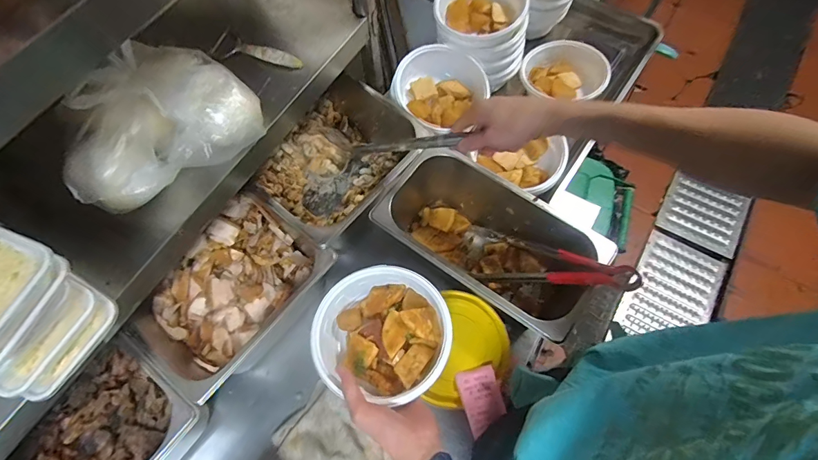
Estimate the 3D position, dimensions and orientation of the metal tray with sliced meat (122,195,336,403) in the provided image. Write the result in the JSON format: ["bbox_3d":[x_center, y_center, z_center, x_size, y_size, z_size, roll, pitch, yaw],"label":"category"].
[{"bbox_3d":[-0.271,0.103,0.659,0.240,0.155,0.251,34,72,14],"label":"metal tray with sliced meat"}]

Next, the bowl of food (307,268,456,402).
[{"bbox_3d":[-0.034,0.130,0.530,0.168,0.064,0.156,0,67,1],"label":"bowl of food"}]

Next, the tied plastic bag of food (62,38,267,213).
[{"bbox_3d":[-0.316,-0.140,0.505,0.228,0.091,0.173,-37,71,-13],"label":"tied plastic bag of food"}]

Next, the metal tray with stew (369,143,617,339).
[{"bbox_3d":[0.116,0.030,0.674,0.338,0.182,0.170,33,72,14],"label":"metal tray with stew"}]

